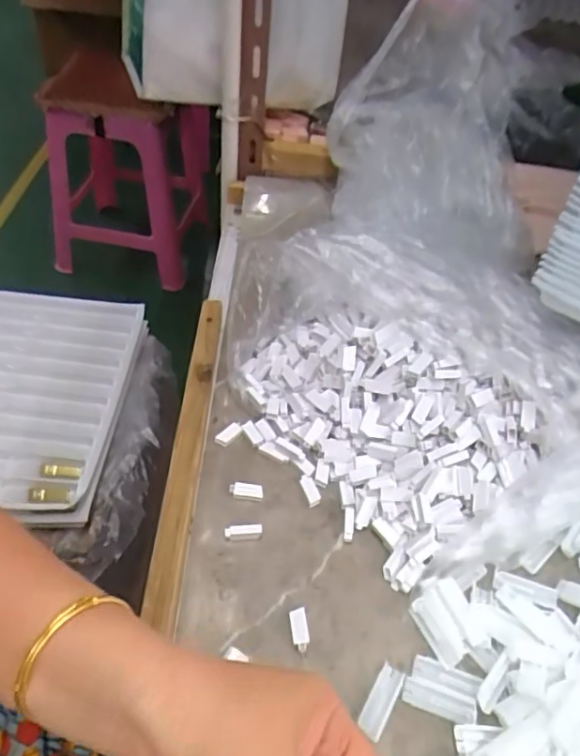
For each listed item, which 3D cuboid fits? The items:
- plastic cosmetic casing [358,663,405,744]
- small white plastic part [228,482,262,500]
[{"bbox_3d":[0.054,0.188,0.334,0.015,0.004,0.039,27,50,18],"label":"plastic cosmetic casing"},{"bbox_3d":[-0.032,0.084,0.424,0.025,0.010,0.010,6,47,-1],"label":"small white plastic part"}]

